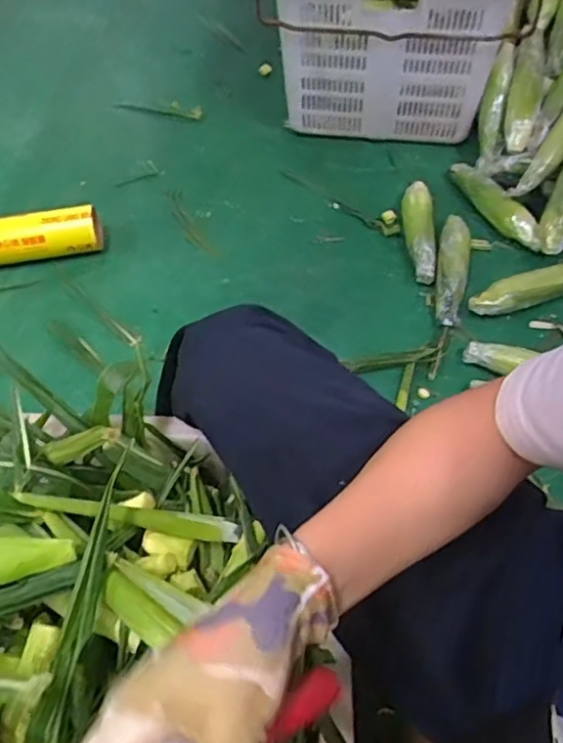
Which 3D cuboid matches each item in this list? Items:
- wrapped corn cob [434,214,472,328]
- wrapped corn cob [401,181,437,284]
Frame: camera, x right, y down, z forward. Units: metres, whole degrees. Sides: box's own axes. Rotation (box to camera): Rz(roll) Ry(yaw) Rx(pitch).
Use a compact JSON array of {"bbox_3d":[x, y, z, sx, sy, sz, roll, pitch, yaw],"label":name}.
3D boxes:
[{"bbox_3d":[0.323,-0.201,1.178,0.058,0.063,0.285,11,58,8],"label":"wrapped corn cob"},{"bbox_3d":[0.271,-0.282,1.236,0.062,0.057,0.260,4,57,4],"label":"wrapped corn cob"}]

